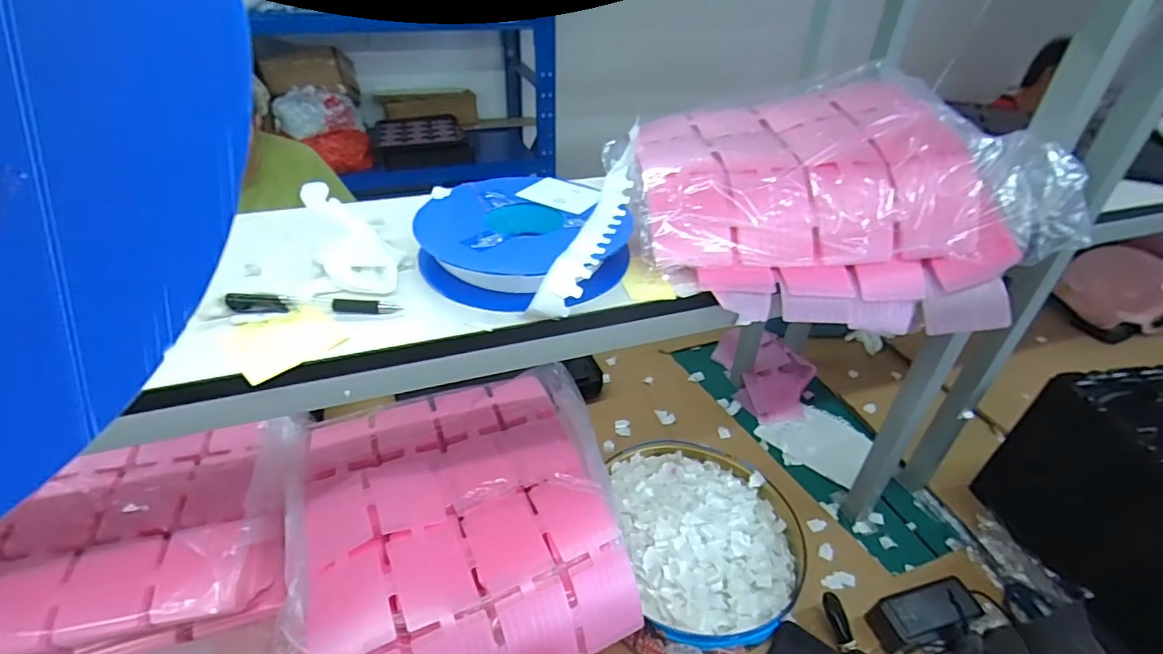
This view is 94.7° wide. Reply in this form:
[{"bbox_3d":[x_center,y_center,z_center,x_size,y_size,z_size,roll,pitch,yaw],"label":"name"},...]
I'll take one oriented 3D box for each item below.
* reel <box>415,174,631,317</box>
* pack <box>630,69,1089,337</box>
[{"bbox_3d":[-0.054,-0.089,0.529,0.199,0.044,0.195,1,37,-1],"label":"reel"},{"bbox_3d":[0.243,-0.146,0.583,0.384,0.153,0.301,3,37,0],"label":"pack"}]

